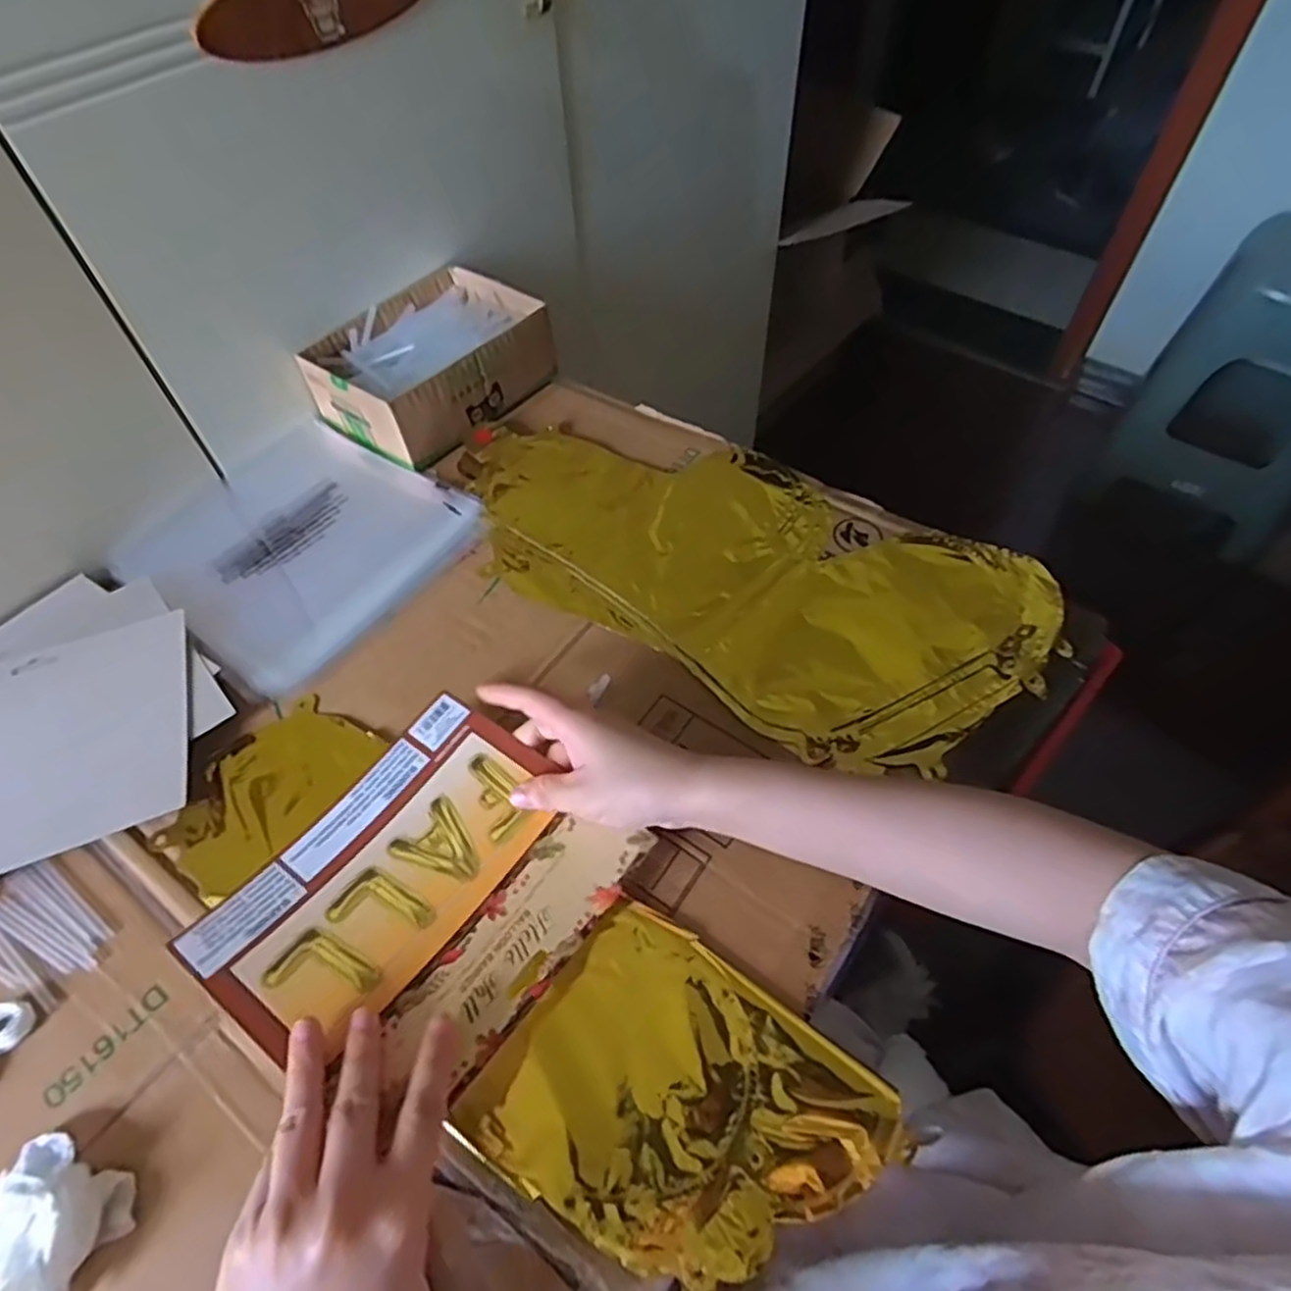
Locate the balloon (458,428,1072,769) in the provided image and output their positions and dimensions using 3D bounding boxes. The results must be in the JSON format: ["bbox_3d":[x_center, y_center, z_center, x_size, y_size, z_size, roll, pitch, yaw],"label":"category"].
[{"bbox_3d":[0.063,-0.061,0.544,0.442,0.008,0.218,26,60,17],"label":"balloon"}]

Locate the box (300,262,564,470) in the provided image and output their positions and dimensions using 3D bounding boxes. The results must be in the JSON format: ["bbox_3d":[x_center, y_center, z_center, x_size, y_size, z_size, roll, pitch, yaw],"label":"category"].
[{"bbox_3d":[-0.185,-0.250,0.647,0.134,0.067,0.183,33,62,21],"label":"box"}]

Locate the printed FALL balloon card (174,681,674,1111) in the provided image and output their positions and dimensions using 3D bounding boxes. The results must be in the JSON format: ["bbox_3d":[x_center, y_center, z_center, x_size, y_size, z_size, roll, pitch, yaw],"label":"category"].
[{"bbox_3d":[-0.115,0.127,0.386,0.161,0.020,0.186,31,61,19],"label":"printed FALL balloon card"}]

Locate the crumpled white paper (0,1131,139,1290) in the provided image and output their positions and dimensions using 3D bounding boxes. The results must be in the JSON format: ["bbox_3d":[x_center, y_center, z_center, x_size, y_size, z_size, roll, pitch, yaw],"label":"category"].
[{"bbox_3d":[-0.259,0.253,0.317,0.055,0.029,0.068,-4,56,-3],"label":"crumpled white paper"}]

